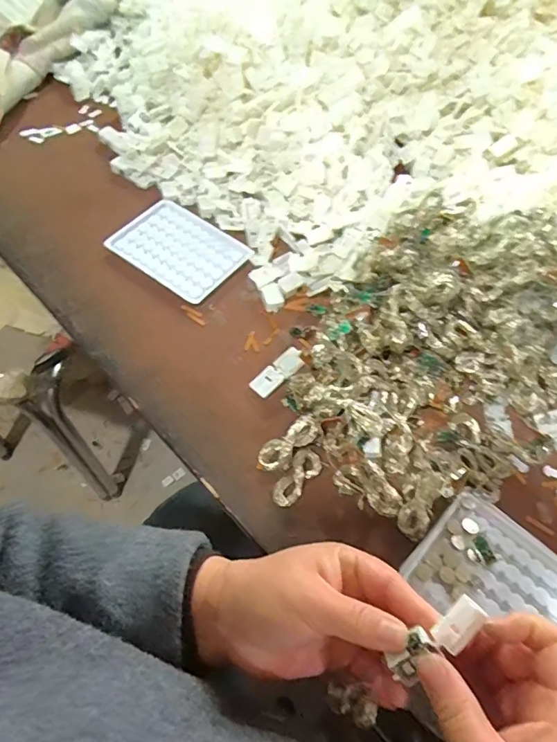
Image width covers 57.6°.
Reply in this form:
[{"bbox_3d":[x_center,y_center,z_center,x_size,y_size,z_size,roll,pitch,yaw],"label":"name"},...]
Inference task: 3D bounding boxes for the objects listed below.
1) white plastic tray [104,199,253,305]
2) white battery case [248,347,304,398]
[{"bbox_3d":[-0.106,-0.129,0.538,0.130,0.009,0.097,35,64,17],"label":"white plastic tray"},{"bbox_3d":[0.000,0.001,0.461,0.054,0.005,0.020,-41,82,-15],"label":"white battery case"}]

